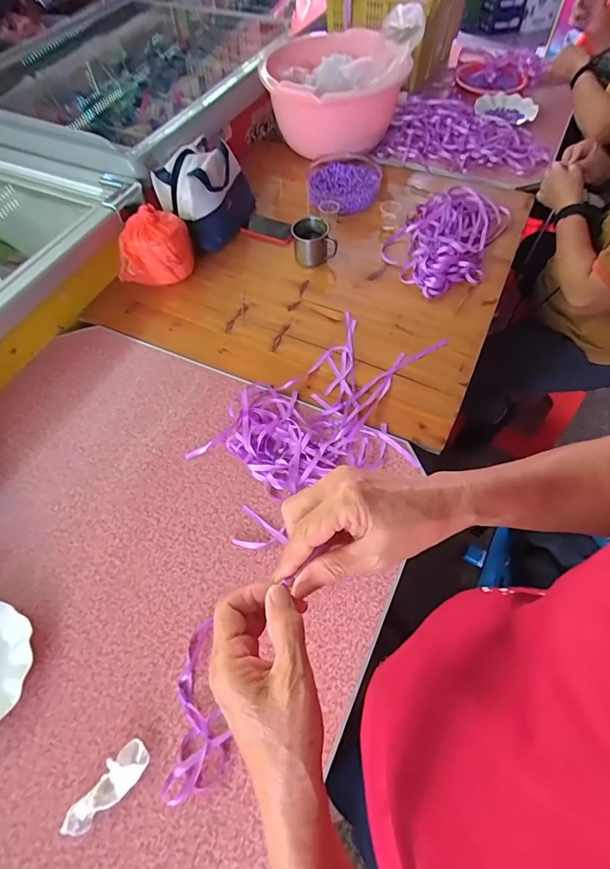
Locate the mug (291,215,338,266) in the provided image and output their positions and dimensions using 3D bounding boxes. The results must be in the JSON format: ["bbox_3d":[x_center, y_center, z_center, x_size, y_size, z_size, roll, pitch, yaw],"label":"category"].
[{"bbox_3d":[0.019,-0.456,1.004,0.095,0.082,0.100,-11,59,-3],"label":"mug"}]

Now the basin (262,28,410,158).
[{"bbox_3d":[0.079,-0.976,1.219,0.386,0.198,0.384,-1,59,2],"label":"basin"}]

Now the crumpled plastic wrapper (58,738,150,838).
[{"bbox_3d":[-0.243,0.437,0.525,0.038,0.021,0.109,40,69,23],"label":"crumpled plastic wrapper"}]

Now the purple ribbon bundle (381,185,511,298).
[{"bbox_3d":[0.332,-0.473,1.014,0.234,0.045,0.380,24,63,16],"label":"purple ribbon bundle"}]

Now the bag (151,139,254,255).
[{"bbox_3d":[-0.241,-0.599,1.050,0.153,0.171,0.246,20,62,14],"label":"bag"}]

